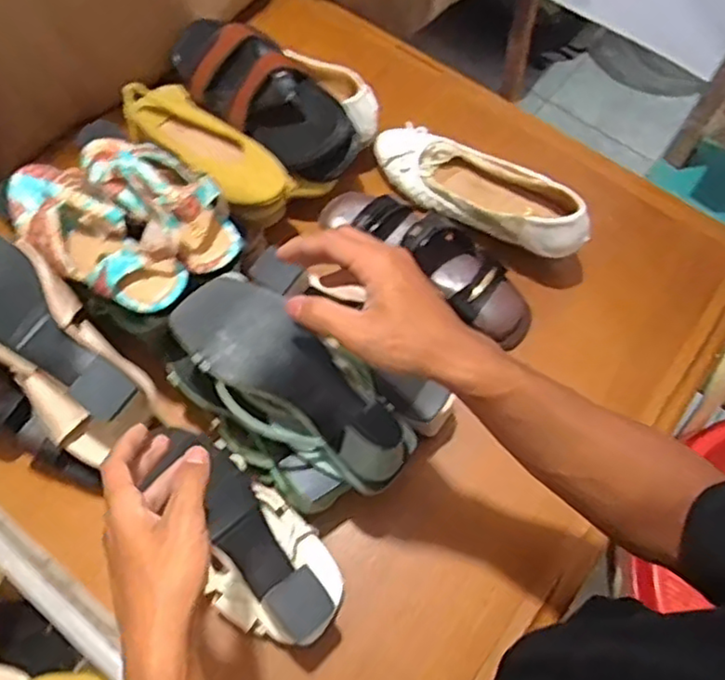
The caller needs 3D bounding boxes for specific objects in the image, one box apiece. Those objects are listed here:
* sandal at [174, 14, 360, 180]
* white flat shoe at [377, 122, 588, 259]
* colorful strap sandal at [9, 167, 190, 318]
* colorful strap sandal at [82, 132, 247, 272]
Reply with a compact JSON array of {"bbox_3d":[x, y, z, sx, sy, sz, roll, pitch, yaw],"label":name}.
[{"bbox_3d":[-0.119,-0.288,0.750,0.104,0.067,0.271,-37,71,-17],"label":"sandal"},{"bbox_3d":[0.133,-0.173,0.760,0.273,0.070,0.087,33,68,27],"label":"white flat shoe"},{"bbox_3d":[-0.247,-0.099,0.605,0.225,0.062,0.092,42,71,16],"label":"colorful strap sandal"},{"bbox_3d":[-0.201,-0.149,0.627,0.087,0.066,0.226,-36,57,-16],"label":"colorful strap sandal"}]

